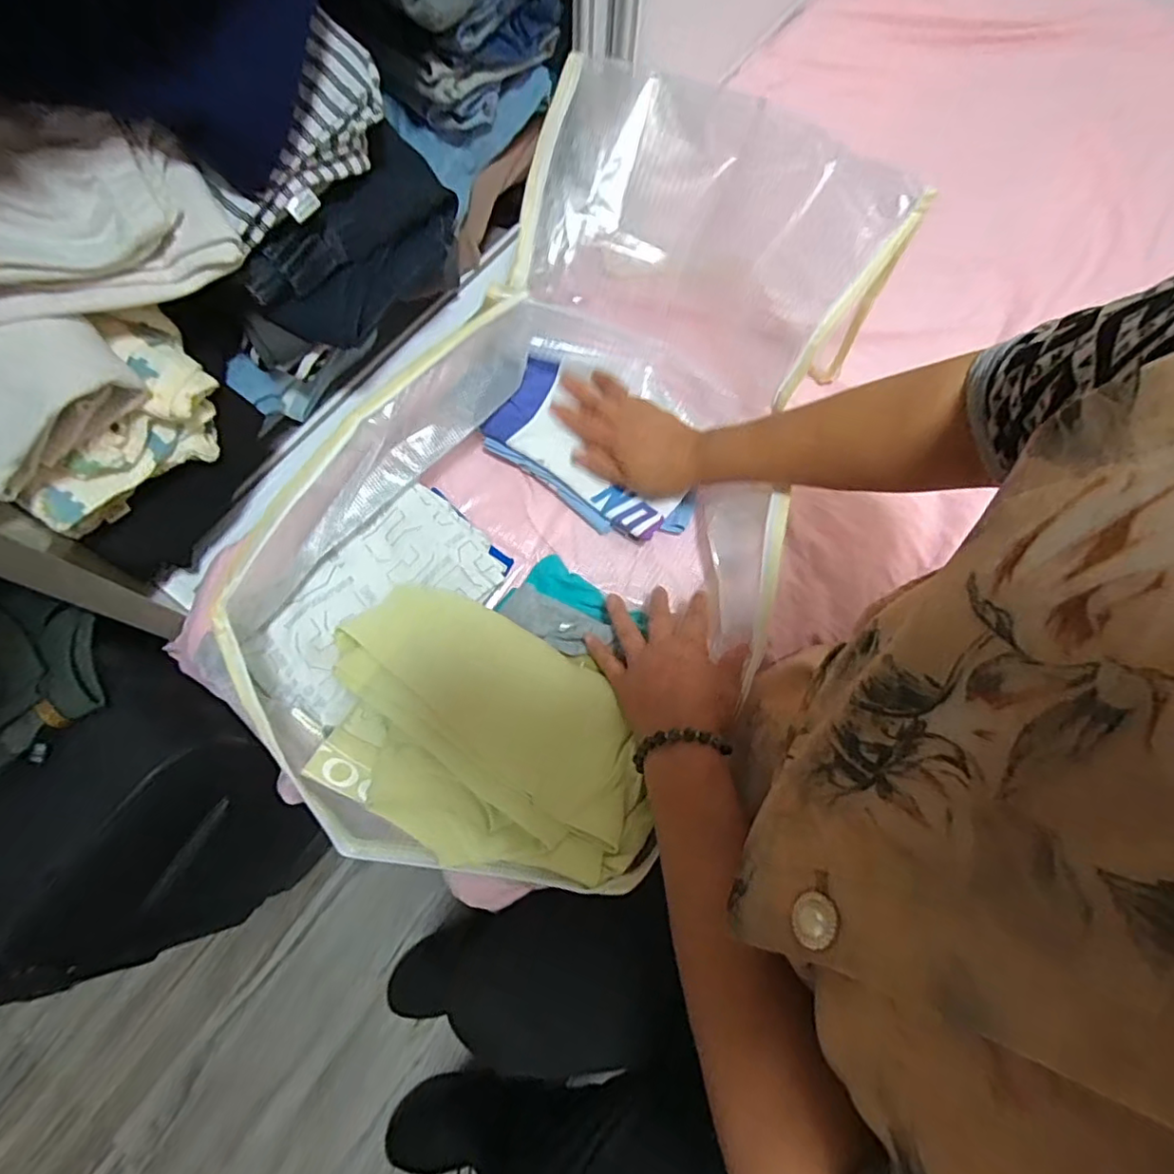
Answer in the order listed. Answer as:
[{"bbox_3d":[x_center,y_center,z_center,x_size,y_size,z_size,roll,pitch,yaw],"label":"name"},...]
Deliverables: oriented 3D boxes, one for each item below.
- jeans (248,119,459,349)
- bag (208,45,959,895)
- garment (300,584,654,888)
[{"bbox_3d":[-0.199,-0.304,0.537,0.217,0.128,0.053,-43,49,-17],"label":"jeans"},{"bbox_3d":[-0.007,-0.096,0.494,0.345,0.209,0.608,26,74,6],"label":"bag"},{"bbox_3d":[-0.073,0.105,0.436,0.259,0.049,0.162,26,73,6],"label":"garment"}]

